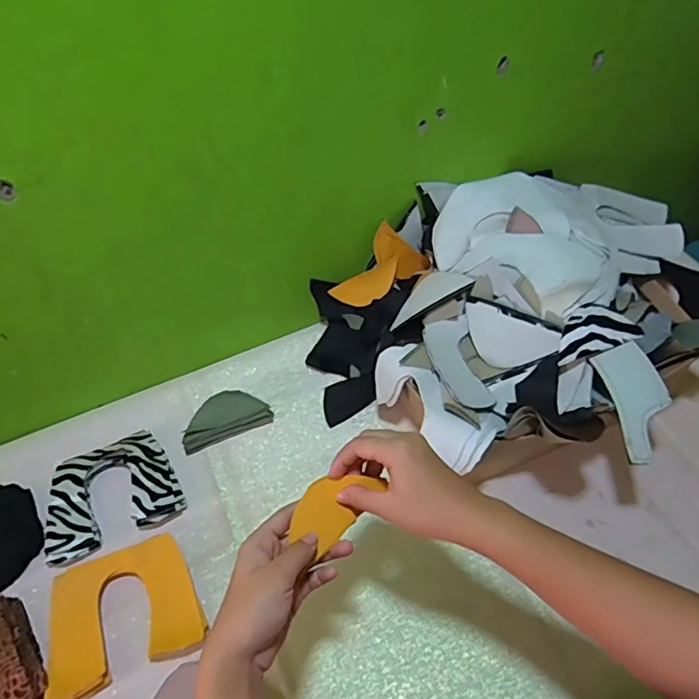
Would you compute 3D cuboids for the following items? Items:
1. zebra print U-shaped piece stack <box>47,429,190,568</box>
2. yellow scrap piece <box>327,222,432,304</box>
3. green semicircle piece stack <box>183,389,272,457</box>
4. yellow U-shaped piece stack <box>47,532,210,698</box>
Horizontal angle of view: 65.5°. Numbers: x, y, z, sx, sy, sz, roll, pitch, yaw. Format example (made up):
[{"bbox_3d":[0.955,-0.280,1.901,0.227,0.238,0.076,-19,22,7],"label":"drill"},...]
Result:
[{"bbox_3d":[-0.289,0.169,0.656,0.150,0.022,0.128,-23,56,-13],"label":"zebra print U-shaped piece stack"},{"bbox_3d":[0.043,-0.116,0.748,0.137,0.084,0.047,-26,53,-15],"label":"yellow scrap piece"},{"bbox_3d":[-0.164,0.088,0.712,0.115,0.026,0.053,-21,55,-12],"label":"green semicircle piece stack"},{"bbox_3d":[-0.240,0.278,0.571,0.153,0.026,0.126,-22,55,-12],"label":"yellow U-shaped piece stack"}]

